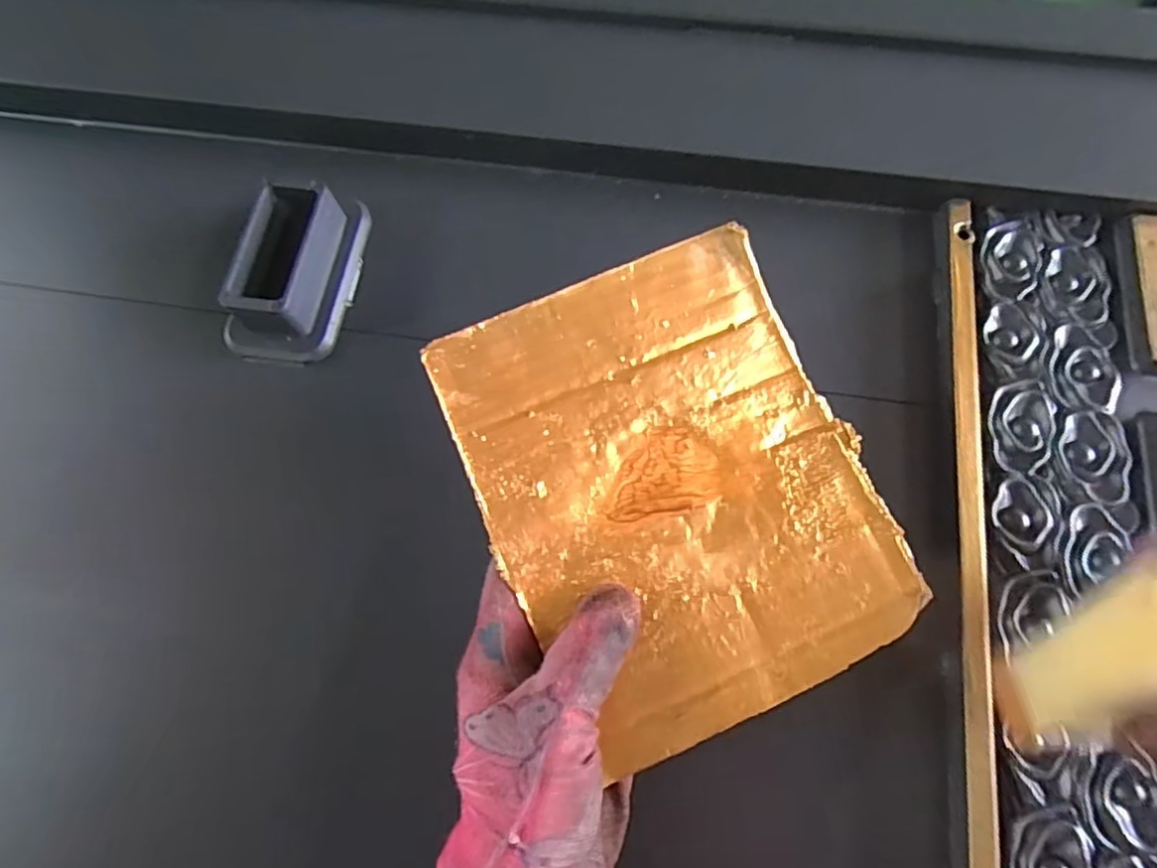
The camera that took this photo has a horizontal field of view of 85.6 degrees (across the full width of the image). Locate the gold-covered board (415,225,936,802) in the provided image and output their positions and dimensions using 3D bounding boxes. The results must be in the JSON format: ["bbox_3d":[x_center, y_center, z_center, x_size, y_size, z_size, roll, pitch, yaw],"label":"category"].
[{"bbox_3d":[0.036,0.018,0.238,0.136,0.009,0.171,-24,81,-6],"label":"gold-covered board"}]

